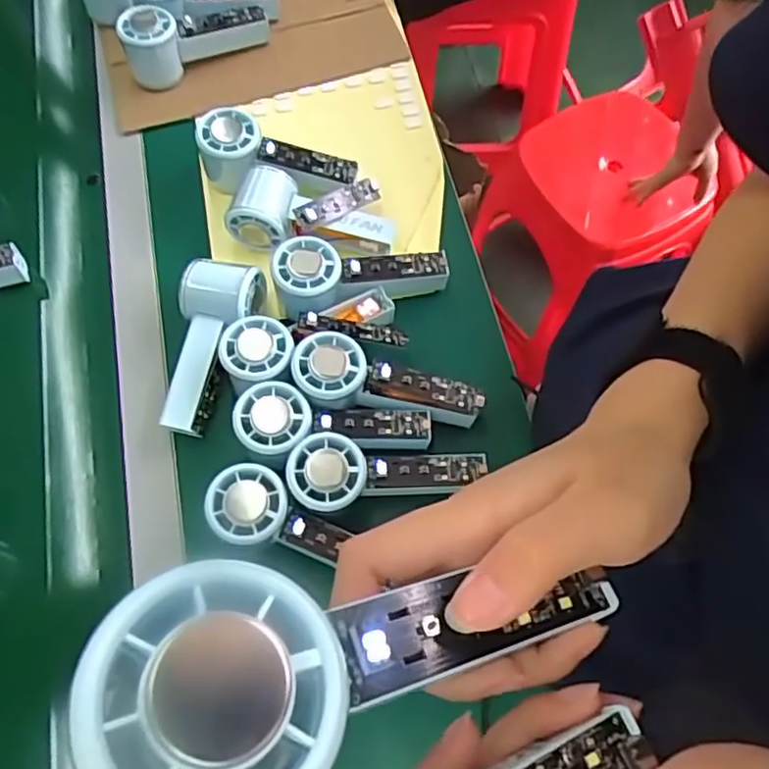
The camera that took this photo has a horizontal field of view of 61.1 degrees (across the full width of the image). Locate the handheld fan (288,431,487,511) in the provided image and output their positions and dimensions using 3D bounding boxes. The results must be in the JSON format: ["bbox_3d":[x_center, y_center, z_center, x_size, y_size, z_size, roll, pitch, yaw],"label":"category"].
[{"bbox_3d":[0.000,0.070,0.502,0.147,0.037,0.054,2,66,-16],"label":"handheld fan"}]

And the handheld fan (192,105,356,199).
[{"bbox_3d":[-0.102,-0.208,0.617,0.142,0.062,0.050,19,68,9],"label":"handheld fan"}]

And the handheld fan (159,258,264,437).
[{"bbox_3d":[-0.150,-0.034,0.545,0.065,0.040,0.148,10,67,5],"label":"handheld fan"}]

